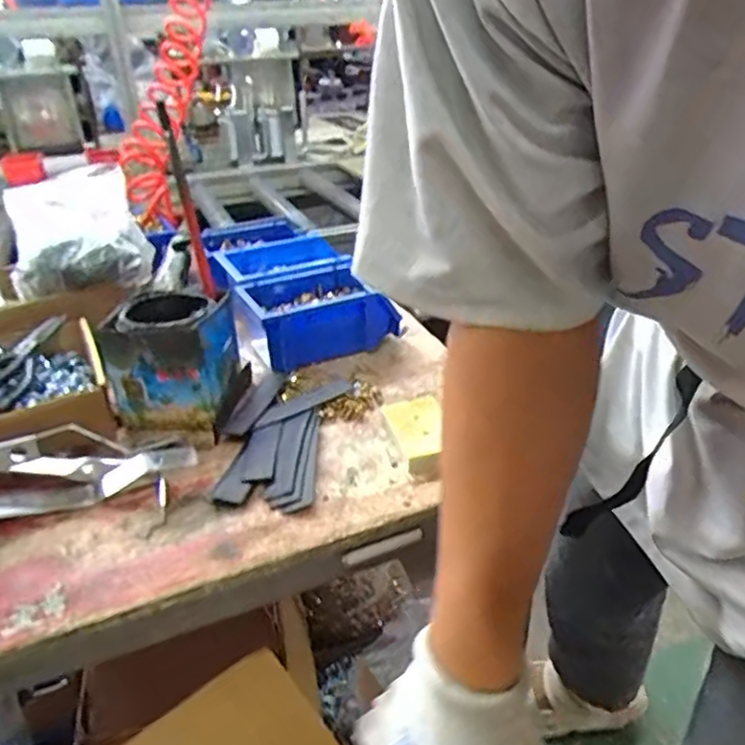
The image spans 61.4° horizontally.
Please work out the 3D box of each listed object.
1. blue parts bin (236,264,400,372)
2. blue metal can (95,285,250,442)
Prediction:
[{"bbox_3d":[-0.062,-0.066,0.698,0.158,0.067,0.107,-17,33,-24],"label":"blue parts bin"},{"bbox_3d":[-0.185,-0.018,0.586,0.097,0.097,0.105,-1,29,3],"label":"blue metal can"}]

